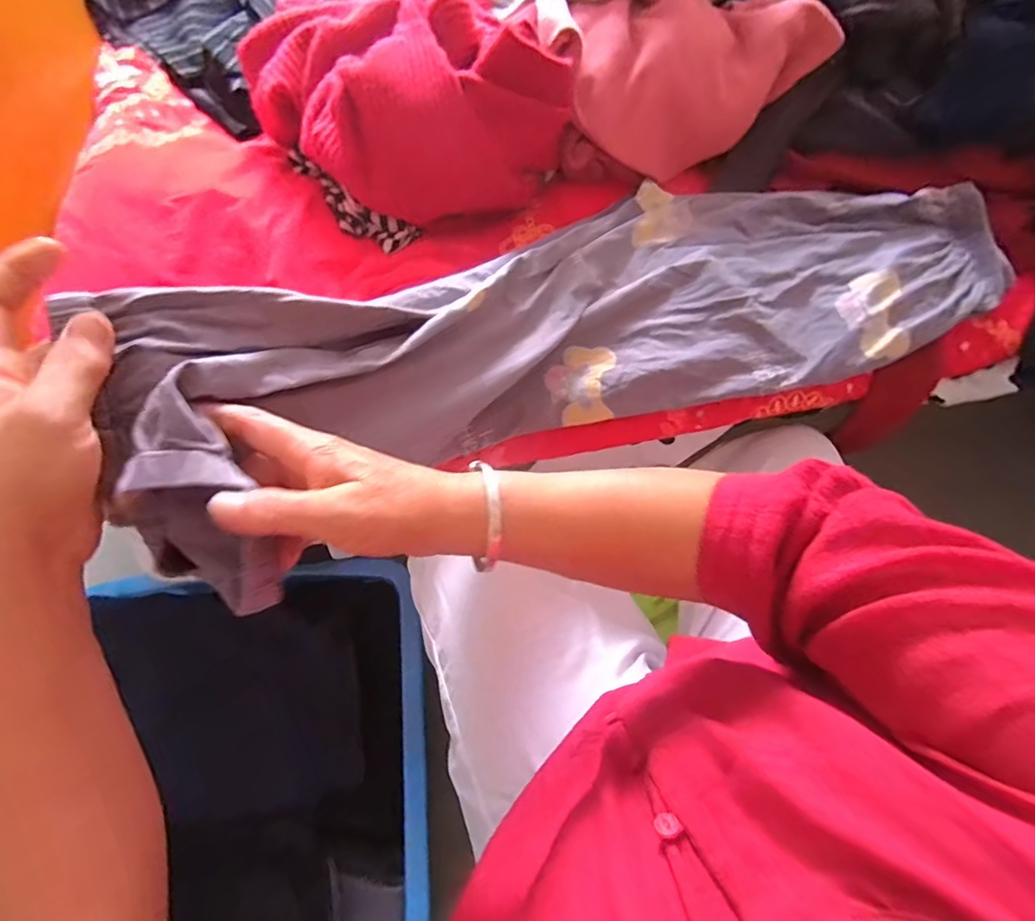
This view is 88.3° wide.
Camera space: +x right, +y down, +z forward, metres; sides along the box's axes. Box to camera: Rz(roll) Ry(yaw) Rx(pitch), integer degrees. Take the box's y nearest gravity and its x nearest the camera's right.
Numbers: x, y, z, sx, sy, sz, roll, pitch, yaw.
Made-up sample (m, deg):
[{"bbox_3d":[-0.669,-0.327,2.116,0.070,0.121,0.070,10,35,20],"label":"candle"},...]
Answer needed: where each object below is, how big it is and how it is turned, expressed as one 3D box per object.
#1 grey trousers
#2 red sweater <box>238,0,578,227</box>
[{"bbox_3d":[0.096,-0.128,0.482,0.760,0.222,0.269,-20,70,-30],"label":"grey trousers"},{"bbox_3d":[-0.123,-0.410,0.573,0.289,0.133,0.307,-25,72,-9],"label":"red sweater"}]

